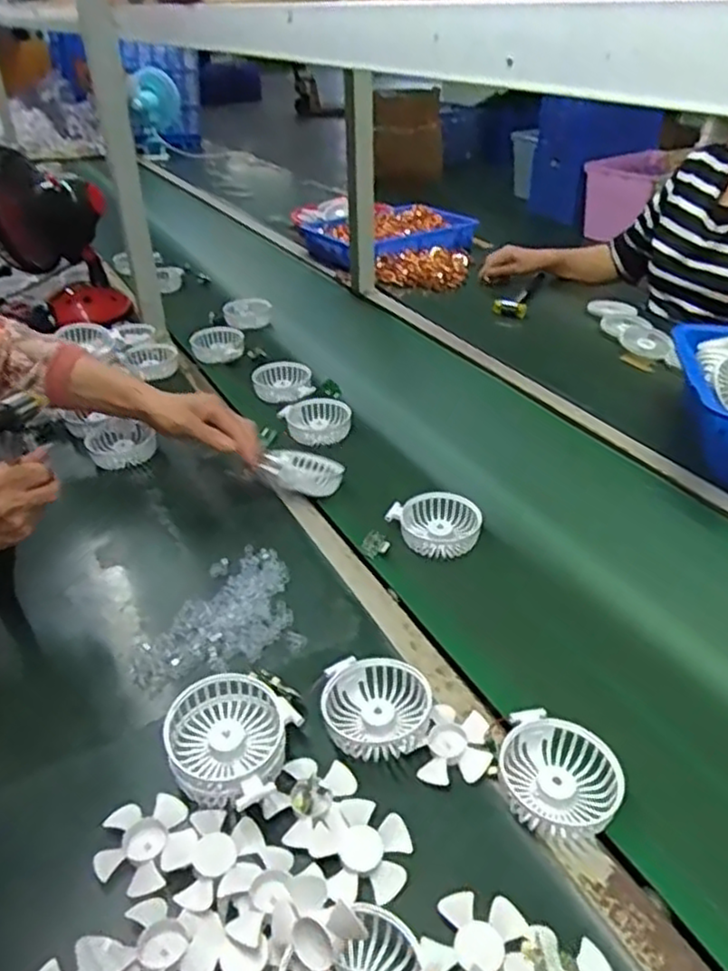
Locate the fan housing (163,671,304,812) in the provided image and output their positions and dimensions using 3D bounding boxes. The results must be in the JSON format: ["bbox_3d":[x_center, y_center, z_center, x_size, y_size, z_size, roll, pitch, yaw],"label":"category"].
[{"bbox_3d":[-0.106,0.202,0.556,0.093,0.048,0.103,4,35,9],"label":"fan housing"}]

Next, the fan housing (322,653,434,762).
[{"bbox_3d":[0.008,0.185,0.595,0.087,0.030,0.082,10,36,17],"label":"fan housing"}]

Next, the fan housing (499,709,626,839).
[{"bbox_3d":[0.149,0.219,0.544,0.084,0.027,0.088,0,35,2],"label":"fan housing"}]

